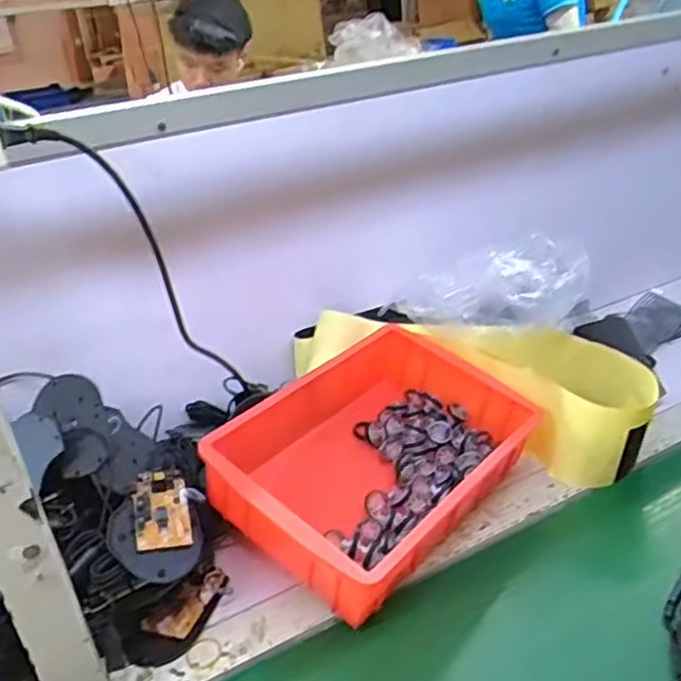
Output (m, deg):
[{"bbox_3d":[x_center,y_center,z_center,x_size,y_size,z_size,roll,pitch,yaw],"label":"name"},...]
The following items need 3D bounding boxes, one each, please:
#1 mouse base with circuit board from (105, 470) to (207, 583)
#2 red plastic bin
[{"bbox_3d":[-0.156,0.158,0.595,0.076,0.020,0.099,4,47,-15],"label":"mouse base with circuit board"},{"bbox_3d":[0.033,0.109,0.682,0.200,0.097,0.288,22,40,35],"label":"red plastic bin"}]

